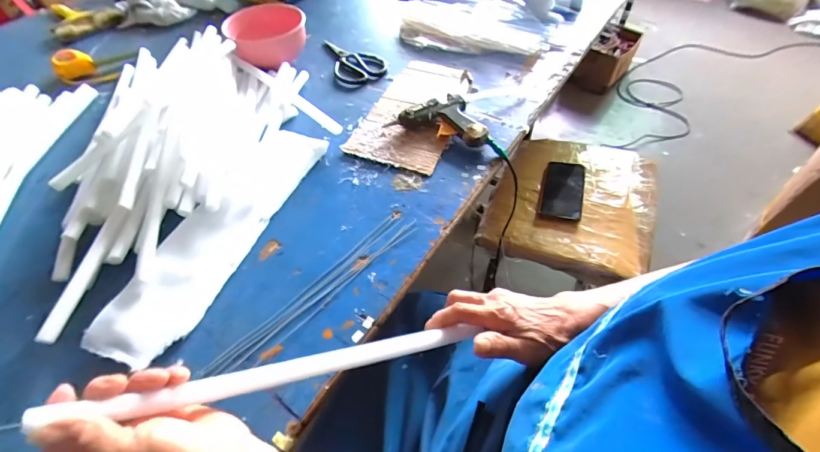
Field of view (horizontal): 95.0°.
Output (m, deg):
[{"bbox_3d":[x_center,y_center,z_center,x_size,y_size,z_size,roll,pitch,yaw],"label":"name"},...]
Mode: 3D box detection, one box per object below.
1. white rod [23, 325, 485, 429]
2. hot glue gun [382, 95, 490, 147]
[{"bbox_3d":[-0.086,0.111,0.294,0.314,0.012,0.016,-4,52,-25],"label":"white rod"},{"bbox_3d":[0.051,-0.170,0.593,0.150,0.033,0.076,17,58,14],"label":"hot glue gun"}]

